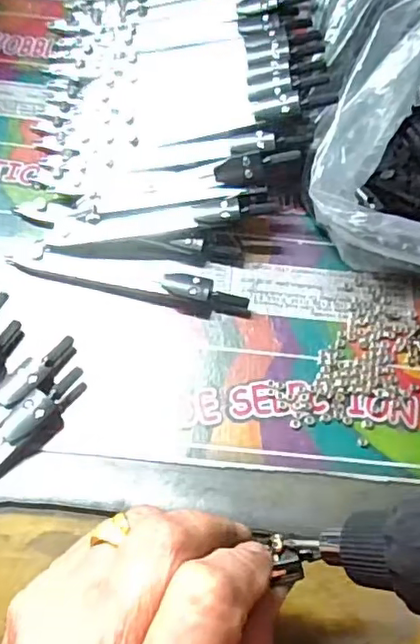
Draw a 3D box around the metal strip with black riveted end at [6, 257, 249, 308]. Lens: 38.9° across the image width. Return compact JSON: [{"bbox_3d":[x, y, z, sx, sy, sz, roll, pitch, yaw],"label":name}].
[{"bbox_3d":[-0.038,-0.021,0.278,0.113,0.010,0.013,11,59,3],"label":"metal strip with black riveted end"}]

